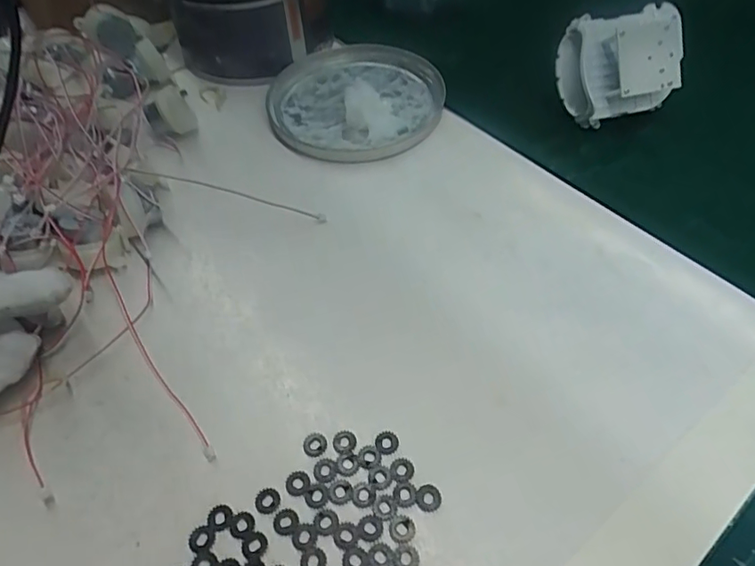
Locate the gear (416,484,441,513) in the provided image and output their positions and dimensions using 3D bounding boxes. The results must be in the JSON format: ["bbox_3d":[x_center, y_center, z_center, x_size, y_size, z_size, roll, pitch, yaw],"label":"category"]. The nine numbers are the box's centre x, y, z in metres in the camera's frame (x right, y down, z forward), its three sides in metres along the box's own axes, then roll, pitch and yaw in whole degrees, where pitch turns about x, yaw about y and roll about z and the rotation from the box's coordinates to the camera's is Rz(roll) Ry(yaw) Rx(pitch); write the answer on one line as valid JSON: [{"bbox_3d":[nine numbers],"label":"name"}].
[{"bbox_3d":[0.022,0.091,0.225,0.010,0.004,0.011,-1,52,1],"label":"gear"}]

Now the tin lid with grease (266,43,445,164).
[{"bbox_3d":[-0.016,-0.142,0.404,0.124,0.014,0.136,-1,52,1],"label":"tin lid with grease"}]

